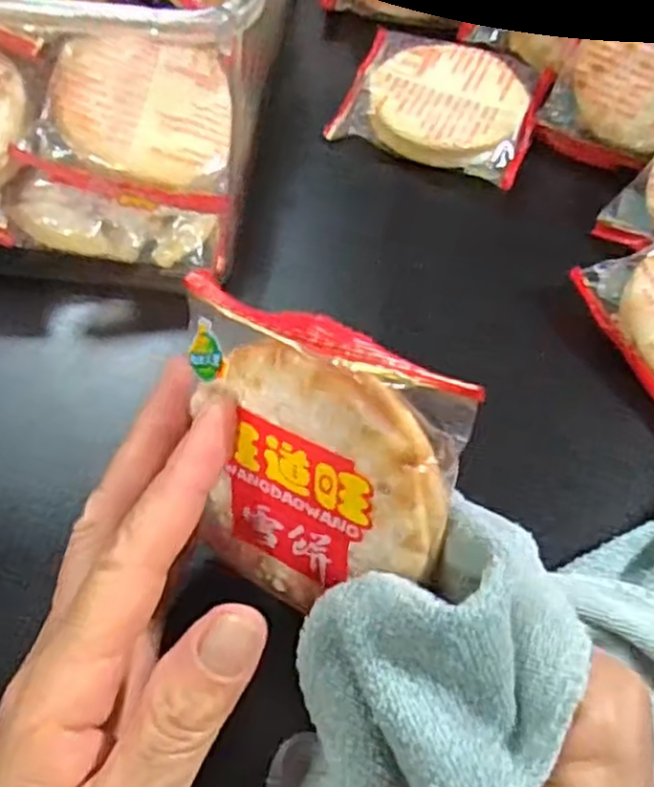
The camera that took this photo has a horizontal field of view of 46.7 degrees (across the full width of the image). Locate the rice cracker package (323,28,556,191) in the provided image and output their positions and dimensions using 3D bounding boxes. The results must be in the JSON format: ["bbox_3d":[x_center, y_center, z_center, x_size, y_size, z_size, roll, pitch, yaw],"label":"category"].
[{"bbox_3d":[0.061,-0.149,0.391,0.095,0.022,0.084,22,62,10],"label":"rice cracker package"}]

